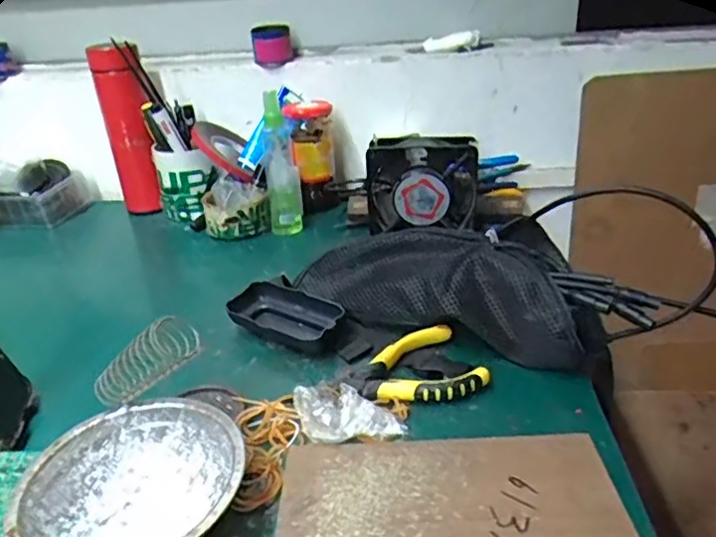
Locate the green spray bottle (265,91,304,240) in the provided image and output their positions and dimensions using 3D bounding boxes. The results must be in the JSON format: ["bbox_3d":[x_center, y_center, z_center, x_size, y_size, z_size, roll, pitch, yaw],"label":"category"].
[{"bbox_3d":[-0.096,-0.126,0.724,0.042,0.170,0.050,-9,28,-7],"label":"green spray bottle"}]

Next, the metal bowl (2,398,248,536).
[{"bbox_3d":[-0.130,0.134,0.348,0.124,0.039,0.118,-4,27,2],"label":"metal bowl"}]

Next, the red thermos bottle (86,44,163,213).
[{"bbox_3d":[-0.294,-0.176,0.765,0.052,0.213,0.060,-16,29,-20],"label":"red thermos bottle"}]

